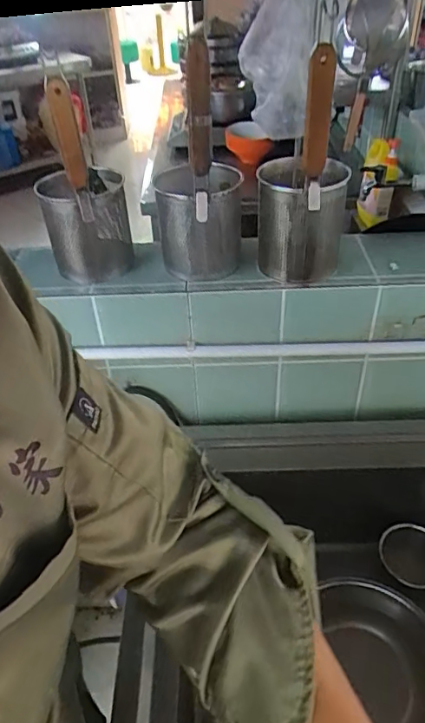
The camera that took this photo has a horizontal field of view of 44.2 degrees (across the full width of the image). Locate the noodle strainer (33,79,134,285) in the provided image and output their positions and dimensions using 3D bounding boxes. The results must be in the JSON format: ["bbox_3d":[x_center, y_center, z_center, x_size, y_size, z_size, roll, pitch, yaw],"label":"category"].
[{"bbox_3d":[-0.200,-0.265,0.799,0.127,0.282,0.127,-11,41,-9],"label":"noodle strainer"}]

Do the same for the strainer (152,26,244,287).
[{"bbox_3d":[-0.015,-0.277,0.768,0.135,0.329,0.152,-15,41,-13],"label":"strainer"}]

